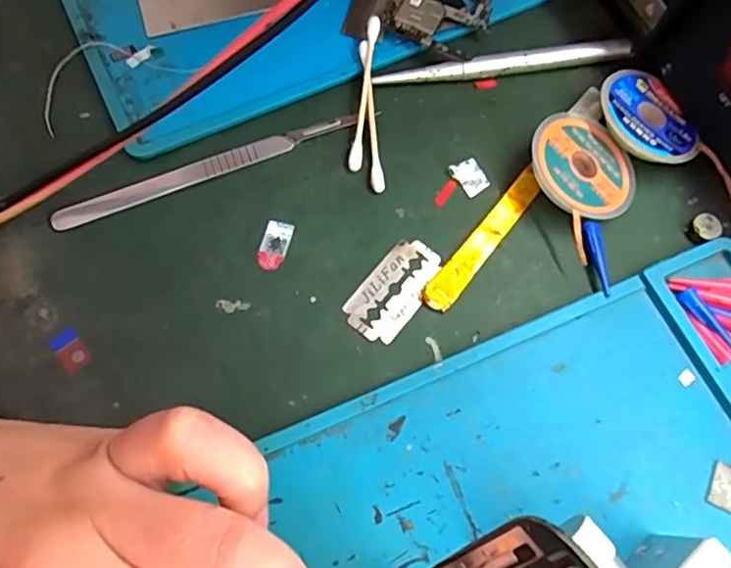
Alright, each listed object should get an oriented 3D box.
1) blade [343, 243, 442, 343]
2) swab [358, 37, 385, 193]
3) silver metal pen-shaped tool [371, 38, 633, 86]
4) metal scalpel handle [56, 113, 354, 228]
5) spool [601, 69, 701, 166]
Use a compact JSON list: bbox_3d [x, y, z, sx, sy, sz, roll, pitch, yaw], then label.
[{"bbox_3d":[0.011,0.003,0.217,0.023,0.004,0.042,40,74,9],"label":"blade"},{"bbox_3d":[0.002,-0.070,0.238,0.005,0.010,0.066,-4,69,-1],"label":"swab"},{"bbox_3d":[0.060,-0.095,0.247,0.111,0.006,0.008,-9,69,-3],"label":"silver metal pen-shaped tool"},{"bbox_3d":[-0.063,-0.047,0.232,0.124,0.004,0.009,-22,70,-8],"label":"metal scalpel handle"},{"bbox_3d":[0.112,-0.066,0.231,0.037,0.008,0.042,-11,72,-20],"label":"spool"}]

